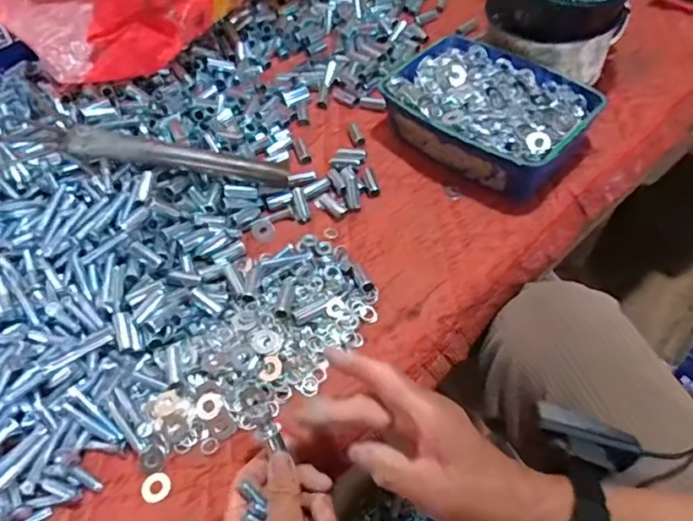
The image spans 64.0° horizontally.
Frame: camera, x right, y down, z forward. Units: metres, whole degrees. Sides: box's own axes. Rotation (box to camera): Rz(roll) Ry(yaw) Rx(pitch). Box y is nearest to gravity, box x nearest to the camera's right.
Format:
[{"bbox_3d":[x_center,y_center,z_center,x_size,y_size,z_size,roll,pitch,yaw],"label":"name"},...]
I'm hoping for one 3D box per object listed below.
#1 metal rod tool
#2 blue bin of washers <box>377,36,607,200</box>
[{"bbox_3d":[-0.172,-0.104,0.563,0.225,0.029,0.026,9,53,-8],"label":"metal rod tool"},{"bbox_3d":[0.151,-0.155,0.602,0.199,0.069,0.144,34,61,25],"label":"blue bin of washers"}]

